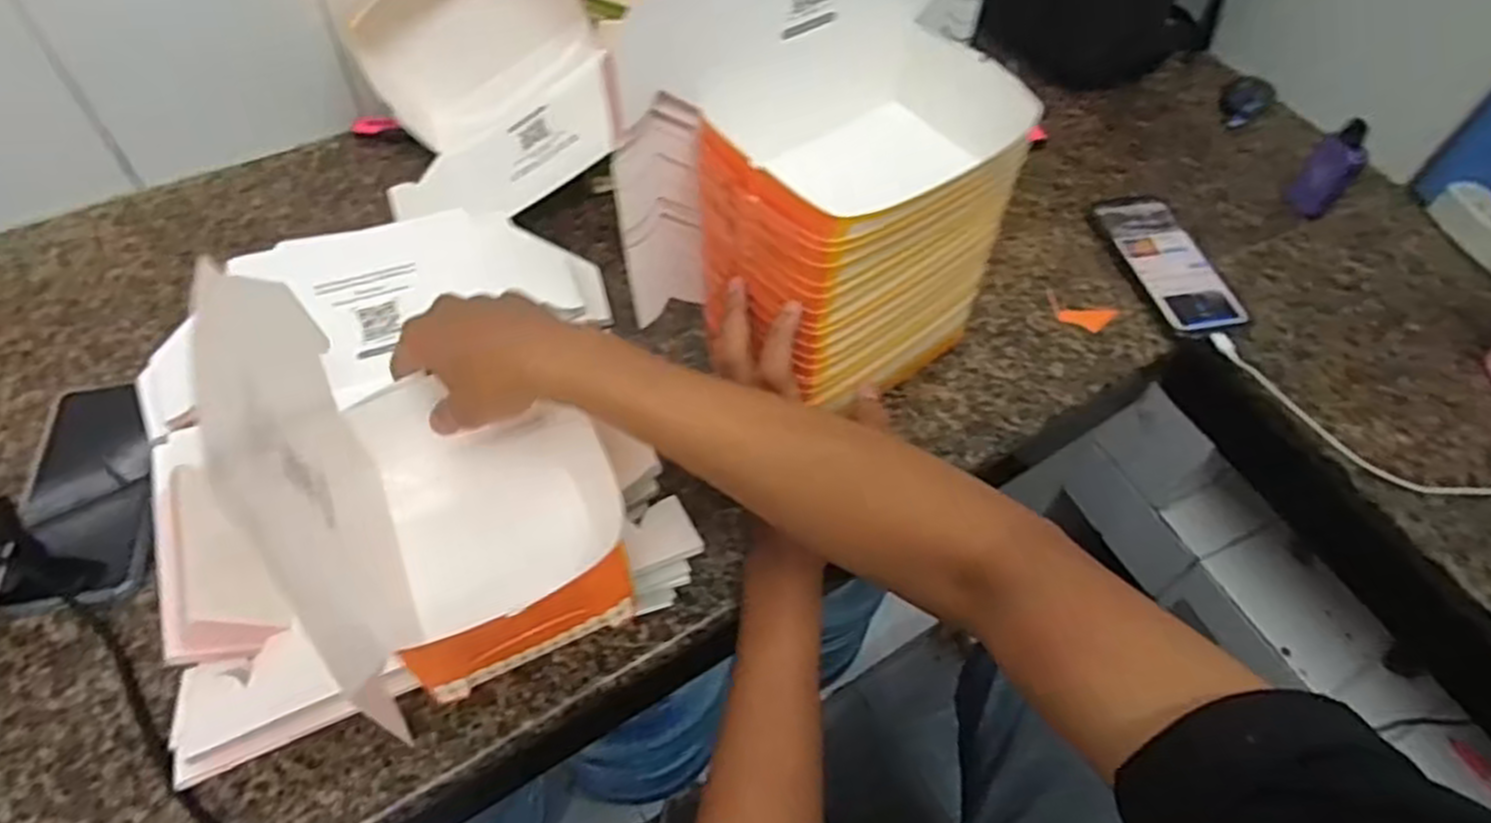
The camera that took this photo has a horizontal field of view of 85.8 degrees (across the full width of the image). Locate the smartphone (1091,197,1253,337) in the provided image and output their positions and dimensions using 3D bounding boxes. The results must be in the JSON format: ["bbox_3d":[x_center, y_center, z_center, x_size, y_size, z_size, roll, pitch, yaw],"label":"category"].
[{"bbox_3d":[0.379,-0.137,0.721,0.080,0.013,0.168,-13,57,-5],"label":"smartphone"}]

